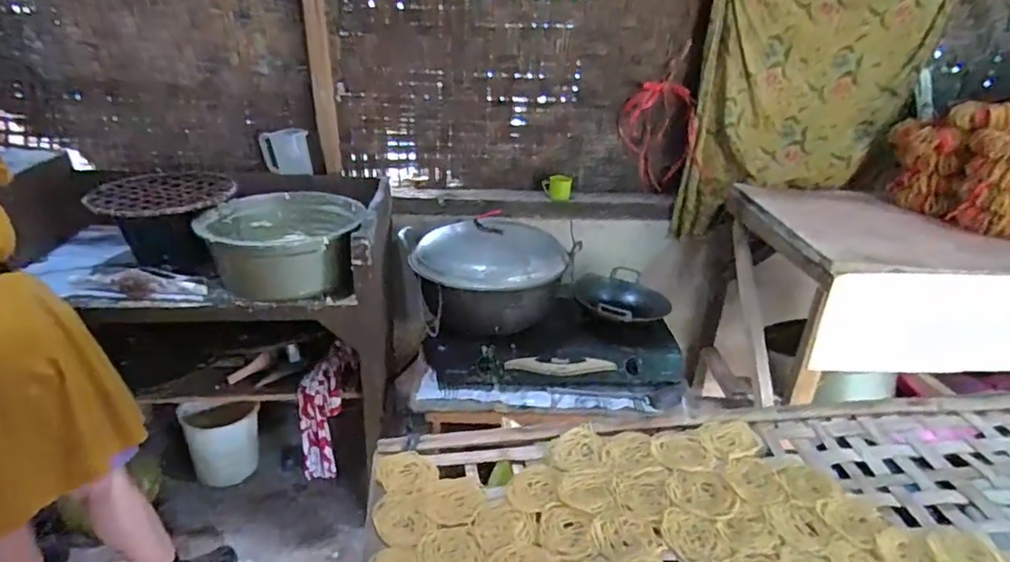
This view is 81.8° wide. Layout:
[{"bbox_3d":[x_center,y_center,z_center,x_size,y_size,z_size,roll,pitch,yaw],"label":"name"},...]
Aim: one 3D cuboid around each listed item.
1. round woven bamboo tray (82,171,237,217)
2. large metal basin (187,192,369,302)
[{"bbox_3d":[-0.909,-0.236,1.531,0.353,0.022,0.329,2,26,-1],"label":"round woven bamboo tray"},{"bbox_3d":[-0.586,-0.111,1.563,0.388,0.162,0.387,2,26,-1],"label":"large metal basin"}]

